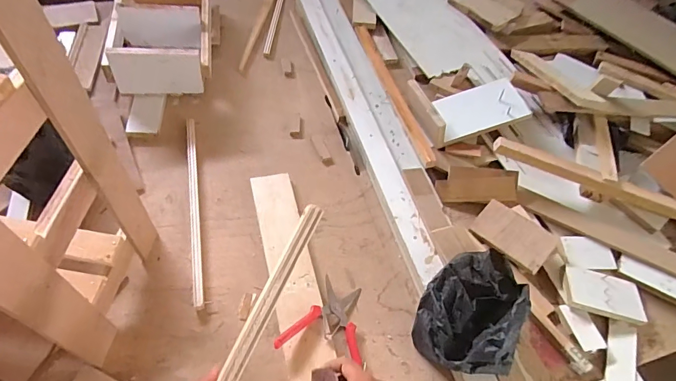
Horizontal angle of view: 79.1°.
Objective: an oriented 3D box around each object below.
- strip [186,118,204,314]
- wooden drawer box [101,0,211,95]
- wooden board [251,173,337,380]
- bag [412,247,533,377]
[{"bbox_3d":[-0.281,0.021,0.794,0.020,0.015,0.418,-9,57,-10],"label":"strip"},{"bbox_3d":[-0.416,-0.379,0.982,0.220,0.125,0.371,-6,57,-8],"label":"wooden drawer box"},{"bbox_3d":[-0.083,0.138,0.735,0.082,0.013,0.402,-10,58,-13],"label":"wooden board"},{"bbox_3d":[0.229,0.202,0.678,0.169,0.106,0.199,35,60,18],"label":"bag"}]

